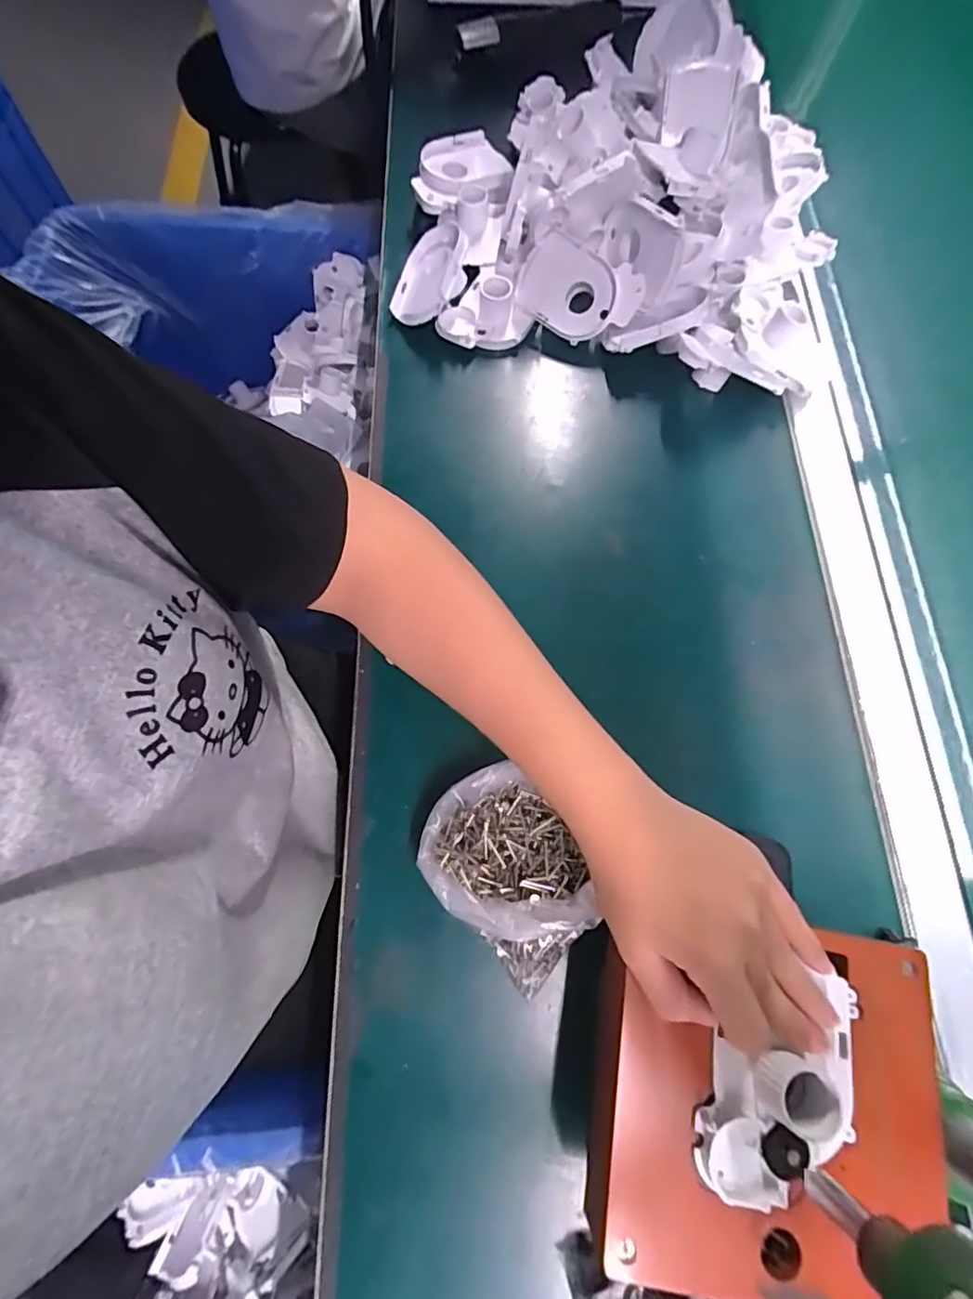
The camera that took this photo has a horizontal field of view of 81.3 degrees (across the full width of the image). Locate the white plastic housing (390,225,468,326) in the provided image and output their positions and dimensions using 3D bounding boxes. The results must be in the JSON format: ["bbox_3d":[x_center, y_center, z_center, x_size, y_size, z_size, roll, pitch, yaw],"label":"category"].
[{"bbox_3d":[-0.046,-0.326,0.499,0.062,0.020,0.083,13,86,23],"label":"white plastic housing"}]

